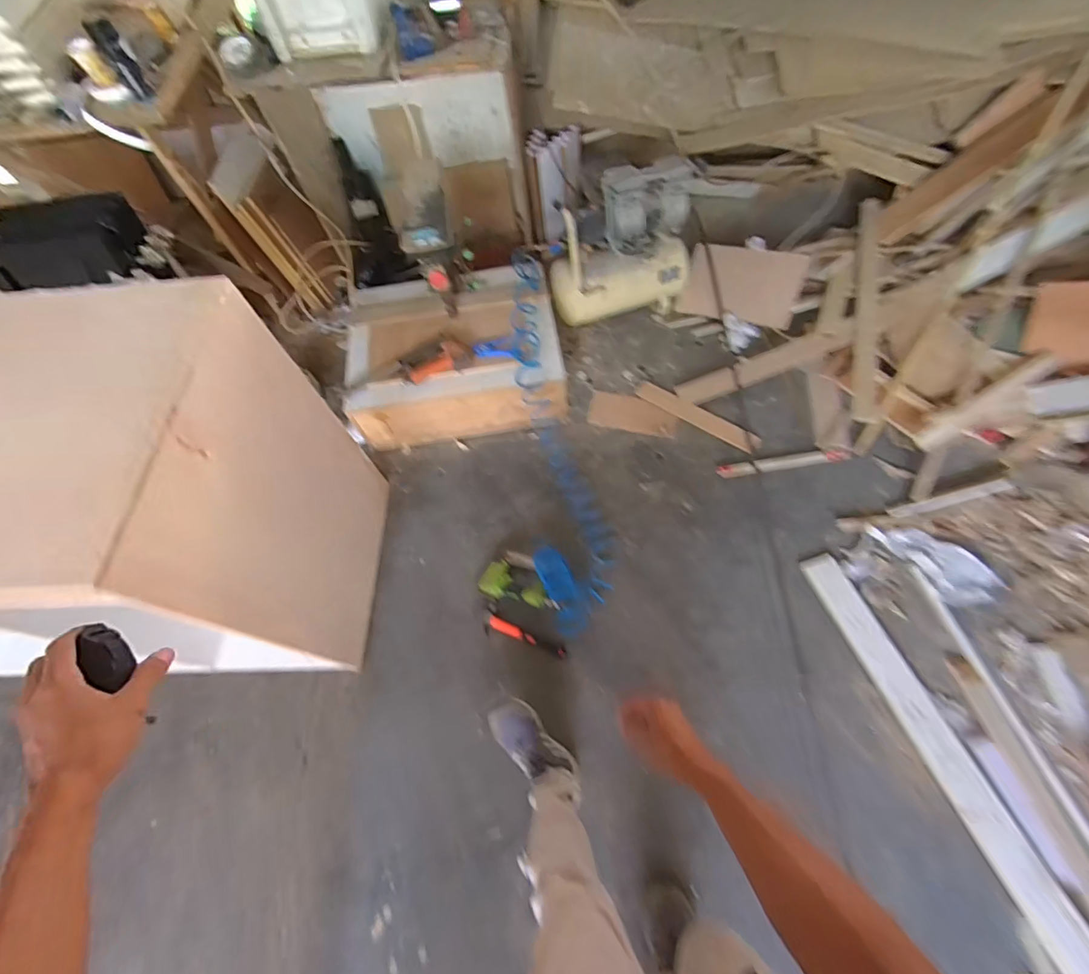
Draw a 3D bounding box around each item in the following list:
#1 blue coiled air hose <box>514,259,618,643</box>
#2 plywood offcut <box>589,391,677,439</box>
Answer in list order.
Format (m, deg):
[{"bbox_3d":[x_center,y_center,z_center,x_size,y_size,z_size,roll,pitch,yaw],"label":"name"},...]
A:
[{"bbox_3d":[0.025,-0.181,1.478,0.230,0.160,1.203,-11,79,-2],"label":"blue coiled air hose"},{"bbox_3d":[0.317,-0.260,1.695,0.310,0.016,0.161,14,60,14],"label":"plywood offcut"}]

